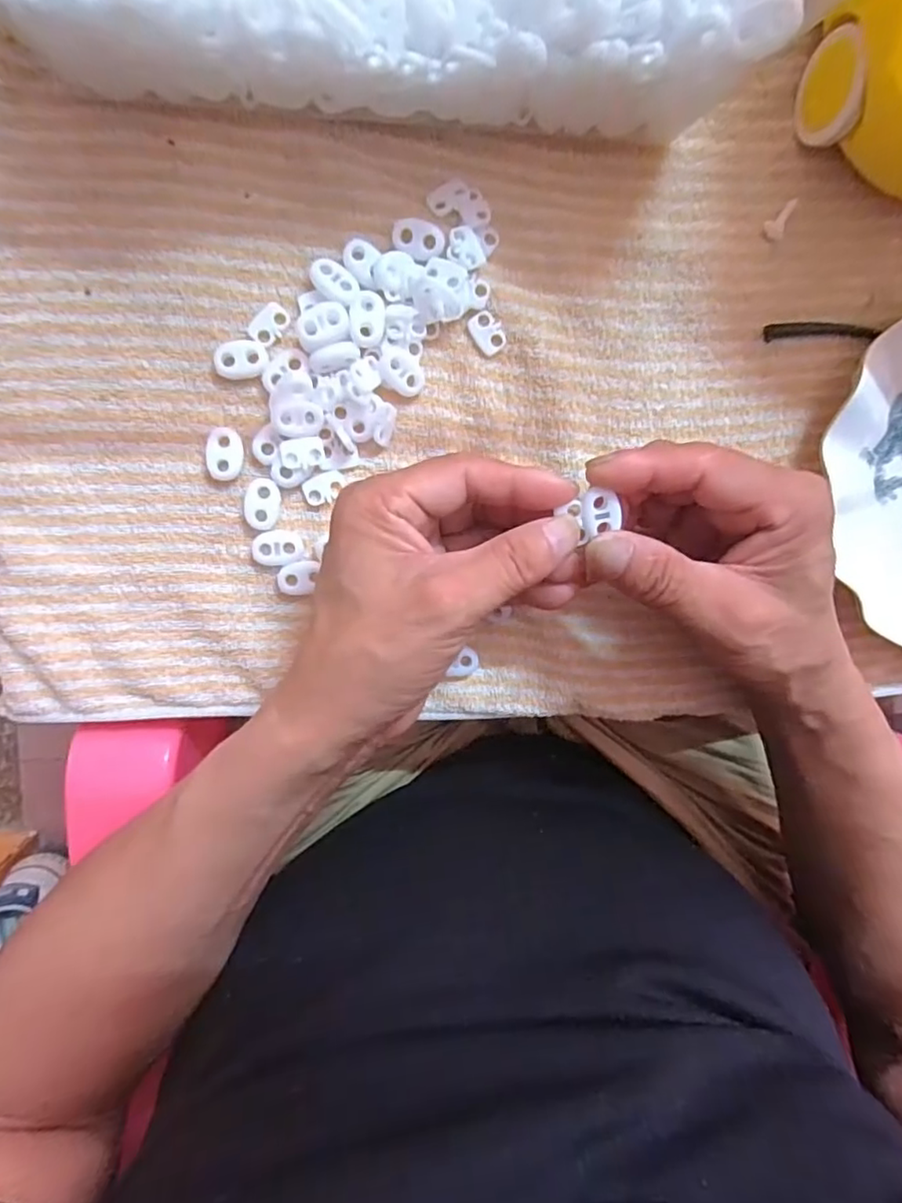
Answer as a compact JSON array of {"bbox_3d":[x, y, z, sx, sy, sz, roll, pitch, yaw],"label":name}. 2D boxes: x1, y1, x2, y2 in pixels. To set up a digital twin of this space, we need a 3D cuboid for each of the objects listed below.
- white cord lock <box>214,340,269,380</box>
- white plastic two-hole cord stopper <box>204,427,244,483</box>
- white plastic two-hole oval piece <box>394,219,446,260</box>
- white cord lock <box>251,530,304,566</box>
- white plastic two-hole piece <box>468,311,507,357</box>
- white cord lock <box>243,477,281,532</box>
[{"bbox_3d":[-0.090,-0.104,0.262,0.022,0.007,0.016,-9,98,-5],"label":"white cord lock"},{"bbox_3d":[-0.099,-0.065,0.267,0.015,0.006,0.022,-3,97,-6],"label":"white plastic two-hole cord stopper"},{"bbox_3d":[-0.014,-0.155,0.261,0.022,0.004,0.014,15,111,0],"label":"white plastic two-hole oval piece"},{"bbox_3d":[-0.078,-0.024,0.274,0.021,0.006,0.016,-4,97,-6],"label":"white cord lock"},{"bbox_3d":[0.016,-0.121,0.274,0.014,0.004,0.018,-33,99,-2],"label":"white plastic two-hole piece"},{"bbox_3d":[-0.084,-0.043,0.270,0.015,0.004,0.022,8,96,-8],"label":"white cord lock"}]

